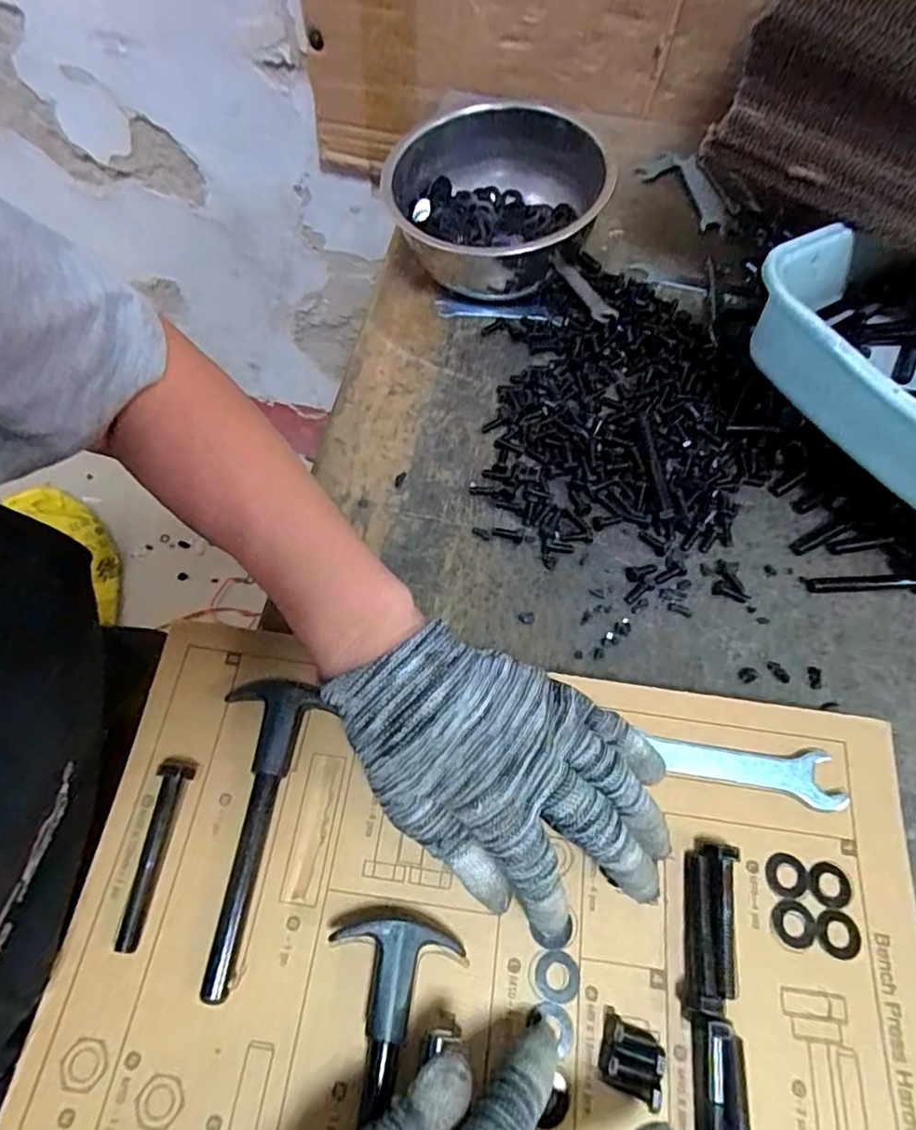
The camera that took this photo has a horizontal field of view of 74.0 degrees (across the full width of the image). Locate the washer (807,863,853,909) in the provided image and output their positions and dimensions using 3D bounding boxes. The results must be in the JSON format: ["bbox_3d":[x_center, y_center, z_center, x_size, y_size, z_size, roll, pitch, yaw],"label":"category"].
[{"bbox_3d":[0.176,0.151,0.287,0.021,0.004,0.019,-31,68,-18],"label":"washer"}]

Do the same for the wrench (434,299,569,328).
[{"bbox_3d":[0.034,-0.200,0.481,0.103,0.008,0.016,7,62,0],"label":"wrench"}]

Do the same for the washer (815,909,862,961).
[{"bbox_3d":[0.174,0.169,0.278,0.021,0.004,0.020,15,62,4],"label":"washer"}]

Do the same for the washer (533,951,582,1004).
[{"bbox_3d":[0.043,0.179,0.264,0.020,0.004,0.018,16,62,5],"label":"washer"}]

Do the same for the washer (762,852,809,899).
[{"bbox_3d":[0.155,0.147,0.288,0.022,0.004,0.018,15,62,4],"label":"washer"}]

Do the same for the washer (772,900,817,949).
[{"bbox_3d":[0.155,0.164,0.278,0.020,0.004,0.018,15,62,4],"label":"washer"}]

